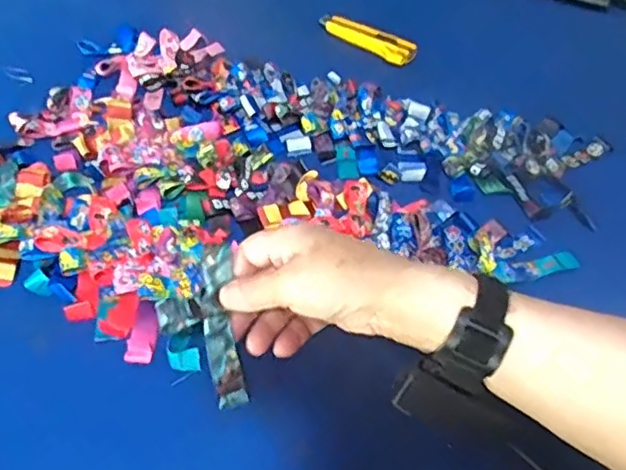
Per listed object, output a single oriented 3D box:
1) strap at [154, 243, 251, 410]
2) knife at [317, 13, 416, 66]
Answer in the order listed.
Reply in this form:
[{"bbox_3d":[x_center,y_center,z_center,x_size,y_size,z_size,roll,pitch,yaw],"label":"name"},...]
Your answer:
[{"bbox_3d":[-0.073,0.066,0.430,0.058,0.017,0.108,-15,79,-14],"label":"strap"},{"bbox_3d":[0.066,-0.252,0.791,0.136,0.017,0.039,27,53,22],"label":"knife"}]

